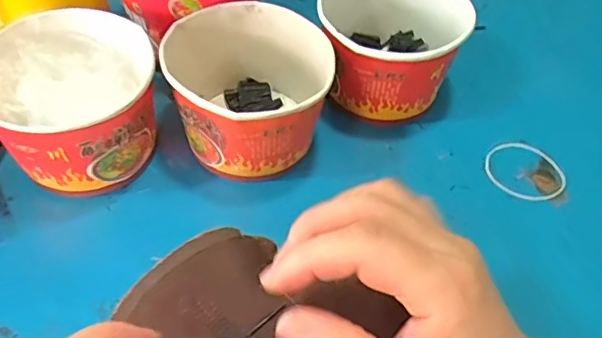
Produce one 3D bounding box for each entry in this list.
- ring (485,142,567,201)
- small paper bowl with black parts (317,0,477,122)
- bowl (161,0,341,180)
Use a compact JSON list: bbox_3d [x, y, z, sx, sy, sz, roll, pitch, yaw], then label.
[{"bbox_3d":[0.177,0.001,0.450,0.056,0.004,0.061,2,51,-3],"label":"ring"},{"bbox_3d":[0.073,-0.102,0.470,0.111,0.087,0.114,2,51,-3],"label":"small paper bowl with black parts"},{"bbox_3d":[-0.038,-0.057,0.427,0.111,0.079,0.118,-14,53,-15],"label":"bowl"}]

